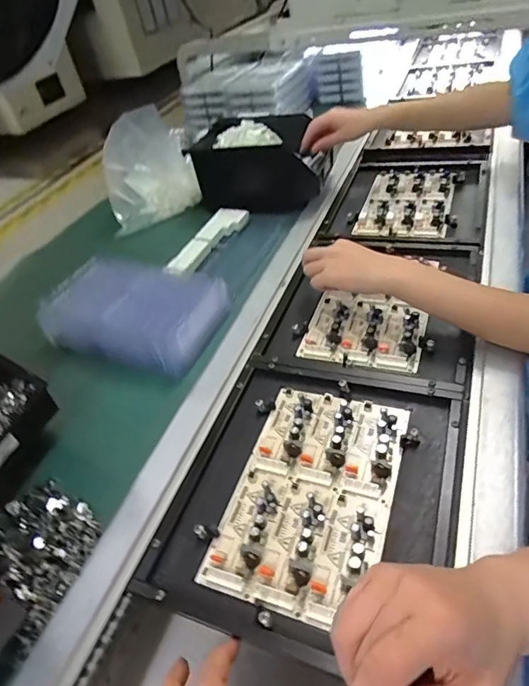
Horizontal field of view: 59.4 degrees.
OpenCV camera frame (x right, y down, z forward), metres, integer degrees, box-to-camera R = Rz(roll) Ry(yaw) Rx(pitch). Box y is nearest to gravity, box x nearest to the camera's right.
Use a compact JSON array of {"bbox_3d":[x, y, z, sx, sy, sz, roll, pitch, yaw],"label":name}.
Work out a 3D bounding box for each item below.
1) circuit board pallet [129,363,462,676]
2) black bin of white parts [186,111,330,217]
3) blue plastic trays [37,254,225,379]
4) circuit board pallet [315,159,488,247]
[{"bbox_3d":[0.040,0.130,0.423,0.239,0.021,0.258,7,46,22],"label":"circuit board pallet"},{"bbox_3d":[-0.003,-0.321,0.840,0.237,0.123,0.152,6,40,15],"label":"black bin of white parts"},{"bbox_3d":[-0.169,-0.044,0.606,0.228,0.063,0.130,13,43,23],"label":"blue plastic trays"},{"bbox_3d":[0.243,-0.244,0.782,0.230,0.034,0.289,10,42,20],"label":"circuit board pallet"}]

